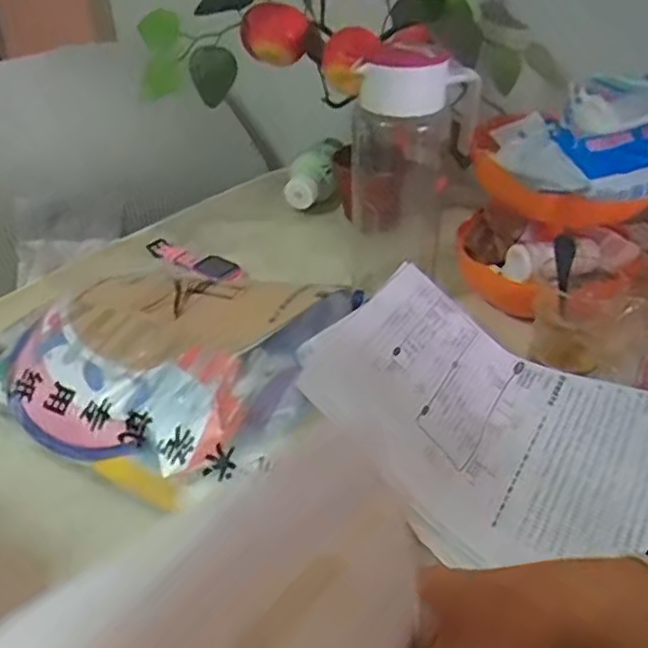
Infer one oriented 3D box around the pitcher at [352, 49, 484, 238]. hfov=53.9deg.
[{"bbox_3d":[0.085,-0.167,0.589,0.110,0.174,0.108,5,37,9],"label":"pitcher"}]

